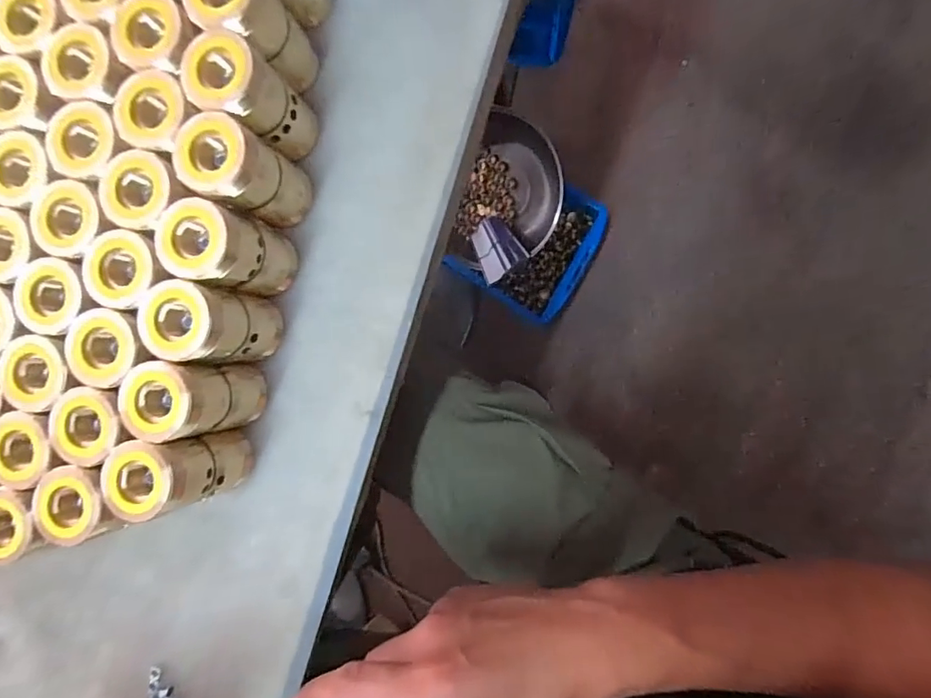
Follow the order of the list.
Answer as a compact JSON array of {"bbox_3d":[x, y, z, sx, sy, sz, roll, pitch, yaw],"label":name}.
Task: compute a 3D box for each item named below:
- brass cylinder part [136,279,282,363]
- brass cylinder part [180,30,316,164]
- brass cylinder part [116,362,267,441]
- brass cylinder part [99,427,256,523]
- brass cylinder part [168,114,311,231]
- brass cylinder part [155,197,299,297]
[{"bbox_3d":[-0.141,-0.013,0.287,0.039,0.069,0.040,2,90,9],"label":"brass cylinder part"},{"bbox_3d":[-0.120,-0.141,0.286,0.044,0.069,0.036,28,94,8],"label":"brass cylinder part"},{"bbox_3d":[-0.152,0.028,0.287,0.042,0.071,0.042,-3,90,9],"label":"brass cylinder part"},{"bbox_3d":[-0.159,0.067,0.289,0.040,0.073,0.038,0,90,9],"label":"brass cylinder part"},{"bbox_3d":[-0.121,-0.098,0.286,0.041,0.072,0.038,0,90,9],"label":"brass cylinder part"},{"bbox_3d":[-0.131,-0.056,0.285,0.041,0.071,0.040,0,90,9],"label":"brass cylinder part"}]

